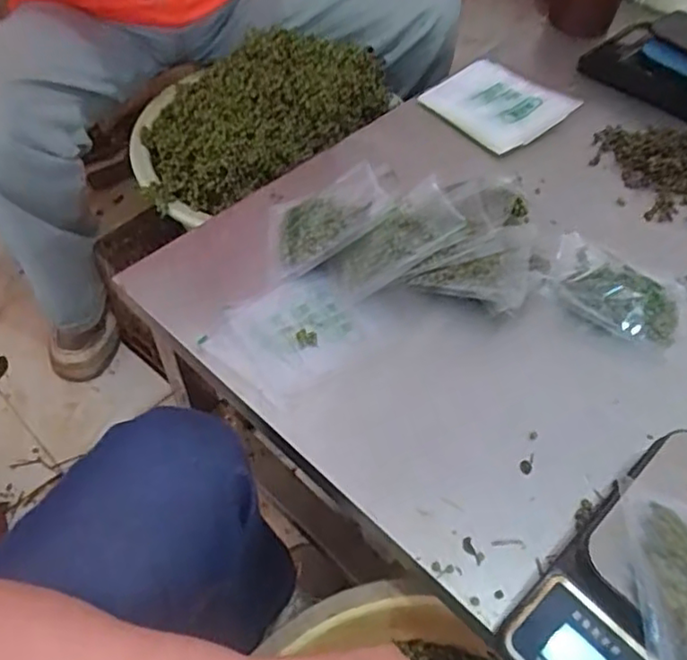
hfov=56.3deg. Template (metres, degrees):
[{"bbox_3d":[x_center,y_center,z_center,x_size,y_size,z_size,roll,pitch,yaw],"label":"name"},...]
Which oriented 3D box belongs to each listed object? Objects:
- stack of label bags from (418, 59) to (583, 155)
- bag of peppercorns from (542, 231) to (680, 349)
[{"bbox_3d":[0.189,-0.278,0.778,0.151,0.014,0.145,-31,60,-21],"label":"stack of label bags"},{"bbox_3d":[0.251,-0.033,0.596,0.125,0.036,0.076,26,56,15],"label":"bag of peppercorns"}]

